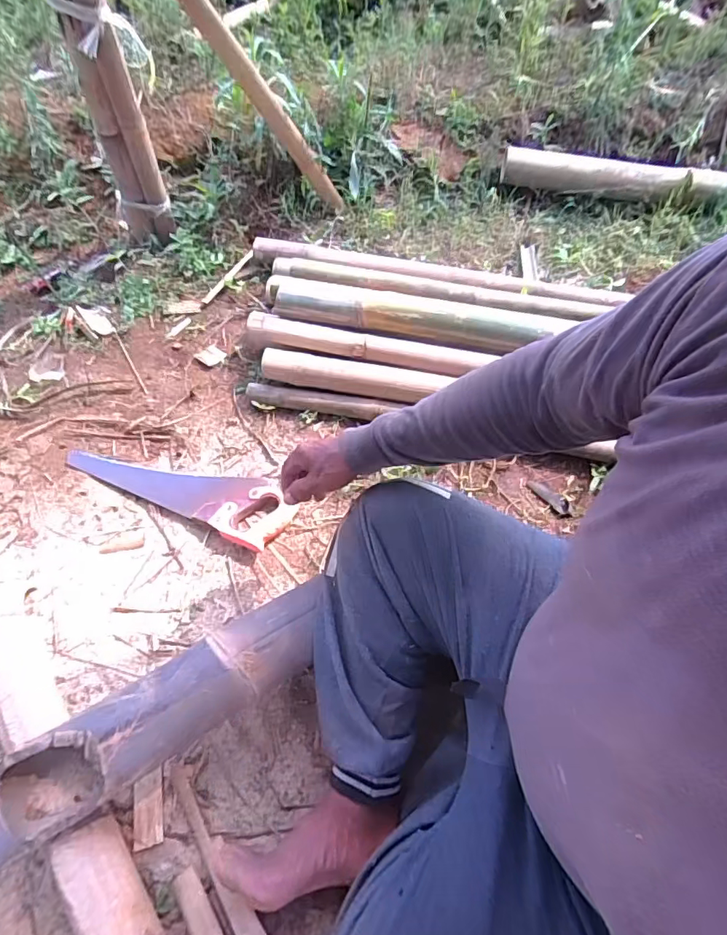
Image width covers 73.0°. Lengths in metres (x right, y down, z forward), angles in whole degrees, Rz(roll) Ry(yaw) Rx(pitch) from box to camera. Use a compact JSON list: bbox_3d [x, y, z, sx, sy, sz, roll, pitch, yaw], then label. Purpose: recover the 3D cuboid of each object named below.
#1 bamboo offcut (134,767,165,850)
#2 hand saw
[{"bbox_3d":[-0.270,0.426,0.615,0.037,0.005,0.080,-15,57,-7],"label":"bamboo offcut"},{"bbox_3d":[-0.348,0.035,0.903,0.465,0.032,0.125,13,58,17],"label":"hand saw"}]

